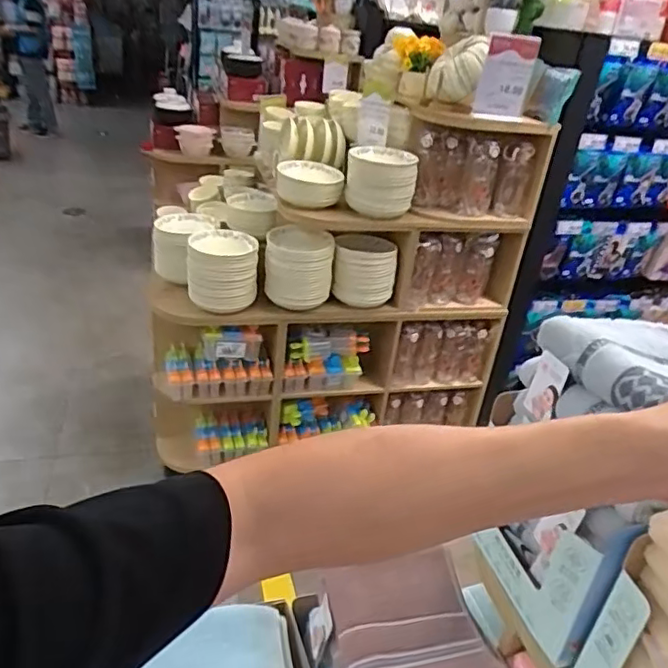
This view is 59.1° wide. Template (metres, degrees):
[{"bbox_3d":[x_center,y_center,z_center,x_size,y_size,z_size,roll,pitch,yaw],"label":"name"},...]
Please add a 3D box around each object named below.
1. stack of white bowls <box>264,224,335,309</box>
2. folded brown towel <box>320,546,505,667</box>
[{"bbox_3d":[-0.112,-0.222,1.894,0.208,0.231,0.216,6,29,-3],"label":"stack of white bowls"},{"bbox_3d":[0.082,0.333,0.660,0.167,0.059,0.172,-2,30,-16],"label":"folded brown towel"}]

